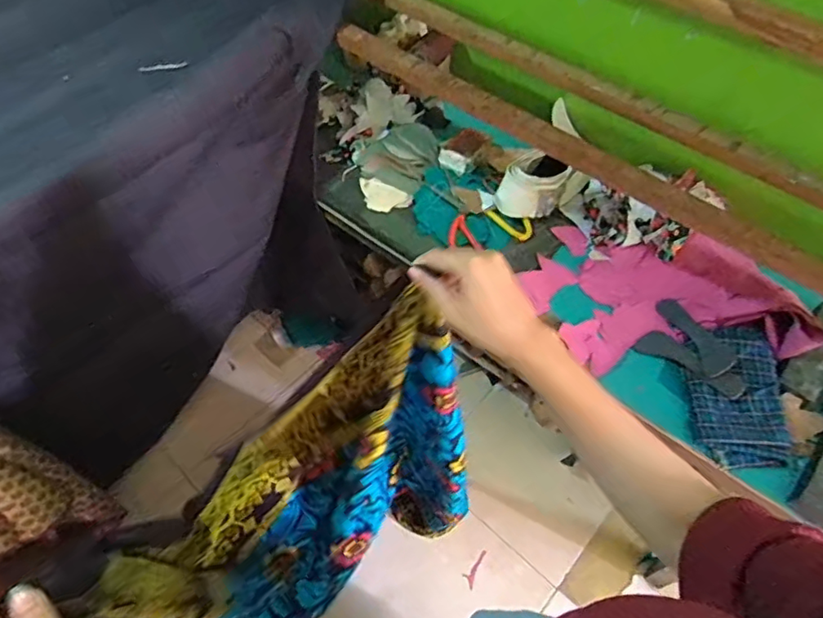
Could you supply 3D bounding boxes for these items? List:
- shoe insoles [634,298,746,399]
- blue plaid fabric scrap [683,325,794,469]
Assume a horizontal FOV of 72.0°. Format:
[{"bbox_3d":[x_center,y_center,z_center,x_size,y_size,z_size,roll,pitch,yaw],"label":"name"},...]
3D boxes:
[{"bbox_3d":[0.440,0.057,0.870,0.165,0.035,0.110,38,62,21],"label":"shoe insoles"},{"bbox_3d":[0.473,0.122,0.828,0.127,0.042,0.213,8,56,3],"label":"blue plaid fabric scrap"}]

